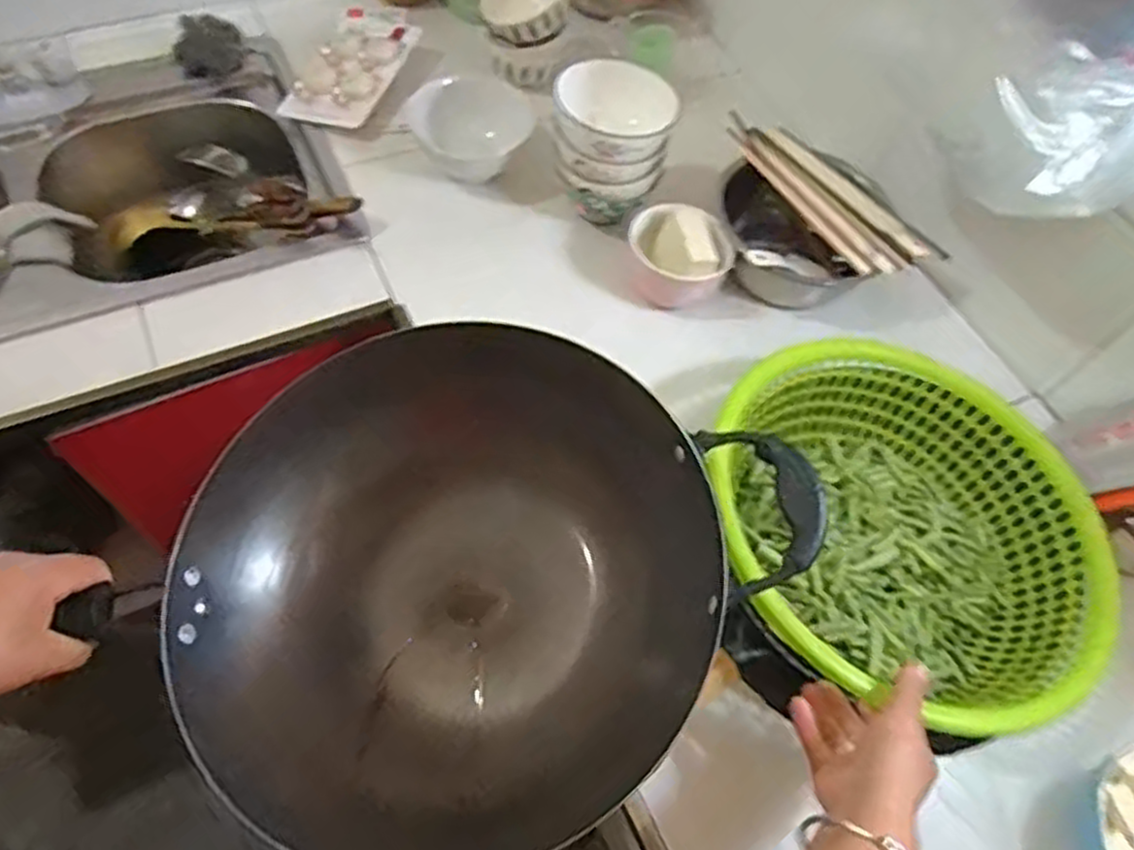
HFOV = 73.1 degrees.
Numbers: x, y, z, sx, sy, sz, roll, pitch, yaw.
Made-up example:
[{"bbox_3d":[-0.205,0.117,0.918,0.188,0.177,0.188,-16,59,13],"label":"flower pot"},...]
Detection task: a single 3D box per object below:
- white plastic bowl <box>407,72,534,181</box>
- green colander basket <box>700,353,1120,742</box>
[{"bbox_3d":[-0.109,-0.351,0.914,0.139,0.056,0.137,2,60,-3],"label":"white plastic bowl"},{"bbox_3d":[0.293,0.097,0.682,0.334,0.119,0.314,2,60,-3],"label":"green colander basket"}]

